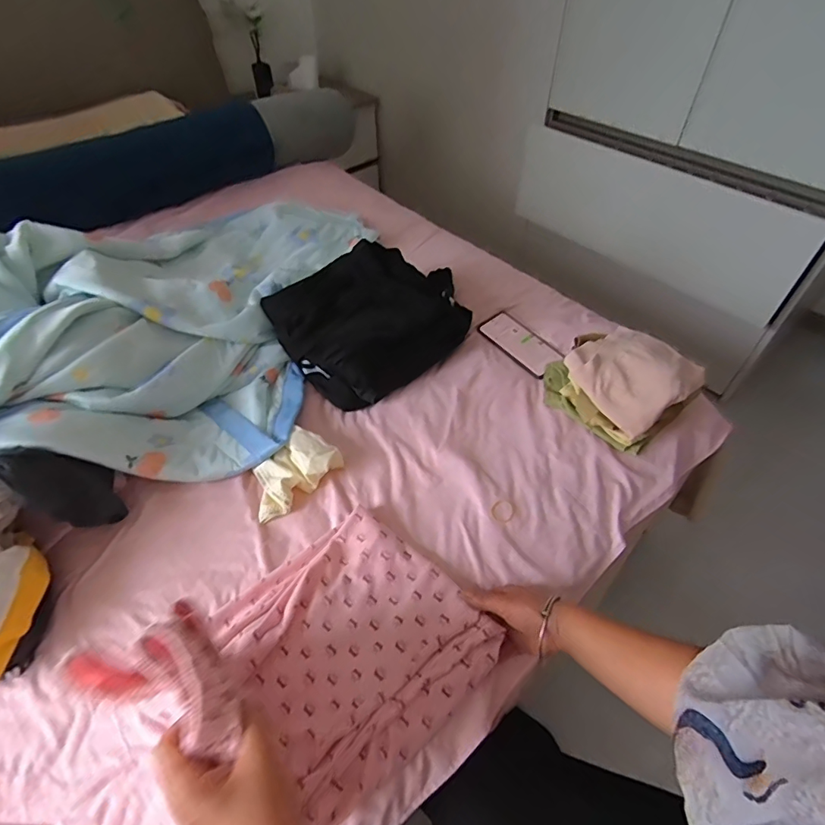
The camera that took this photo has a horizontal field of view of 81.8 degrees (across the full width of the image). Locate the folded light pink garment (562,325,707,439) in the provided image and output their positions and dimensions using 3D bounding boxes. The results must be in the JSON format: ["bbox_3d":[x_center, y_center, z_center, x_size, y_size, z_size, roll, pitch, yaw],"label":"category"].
[{"bbox_3d":[0.347,-0.062,0.746,0.178,0.051,0.158,-30,56,-23],"label":"folded light pink garment"}]

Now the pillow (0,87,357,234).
[{"bbox_3d":[-0.688,-0.578,1.176,1.246,0.171,0.188,-34,60,-25],"label":"pillow"}]

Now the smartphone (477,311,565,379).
[{"bbox_3d":[0.203,-0.132,0.892,0.078,0.012,0.154,-37,66,-19],"label":"smartphone"}]

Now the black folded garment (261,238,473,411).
[{"bbox_3d":[-0.060,-0.178,0.839,0.315,0.127,0.249,-31,58,-23],"label":"black folded garment"}]

